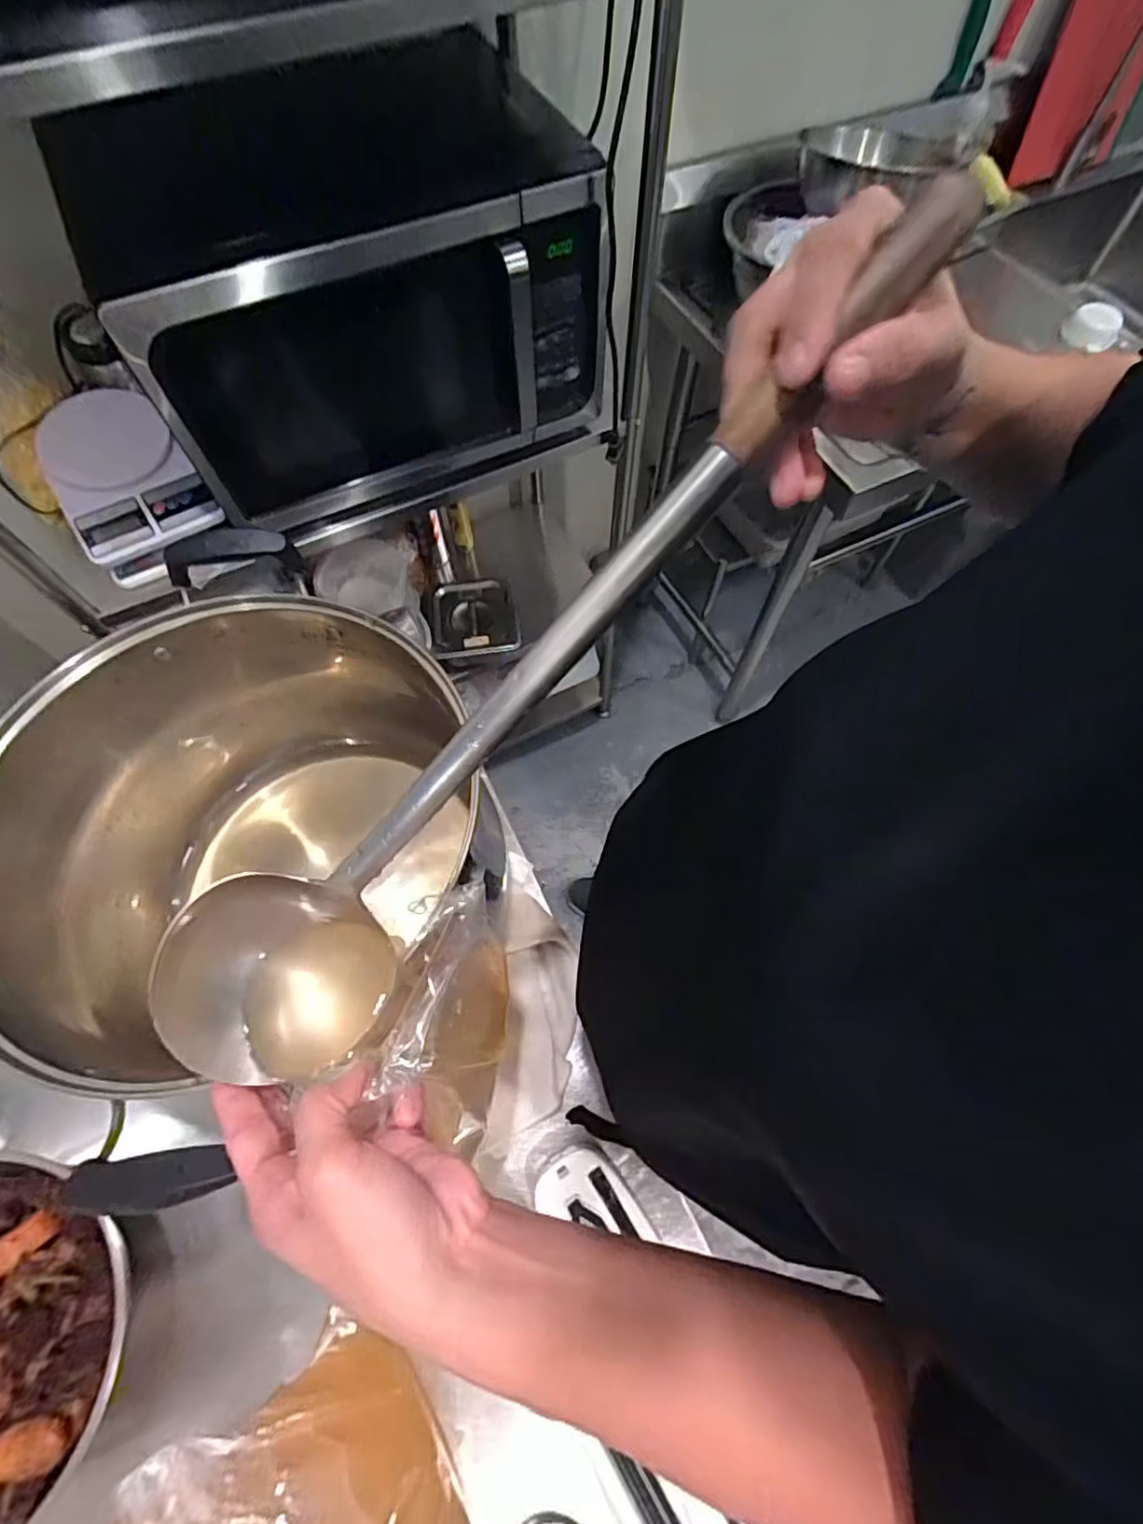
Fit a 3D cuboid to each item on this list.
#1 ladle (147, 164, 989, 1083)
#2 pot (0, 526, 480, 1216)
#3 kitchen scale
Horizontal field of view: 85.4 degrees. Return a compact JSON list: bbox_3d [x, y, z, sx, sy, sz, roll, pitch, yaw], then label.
[{"bbox_3d":[-0.015,-0.028,0.261,0.448,0.083,0.089,-48,71,13],"label":"ladle"},{"bbox_3d":[-0.232,0.074,0.505,0.310,0.288,0.334,30,69,13],"label":"pot"},{"bbox_3d":[-0.520,-0.334,0.721,0.142,0.036,0.204,-30,84,-14],"label":"kitchen scale"}]

